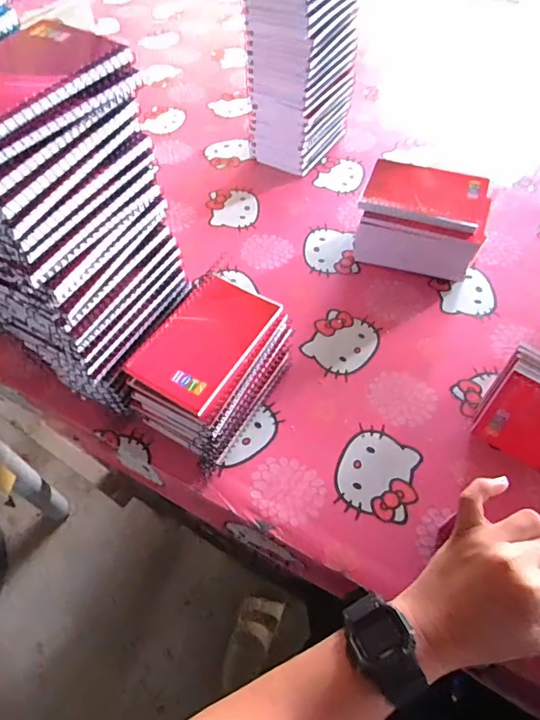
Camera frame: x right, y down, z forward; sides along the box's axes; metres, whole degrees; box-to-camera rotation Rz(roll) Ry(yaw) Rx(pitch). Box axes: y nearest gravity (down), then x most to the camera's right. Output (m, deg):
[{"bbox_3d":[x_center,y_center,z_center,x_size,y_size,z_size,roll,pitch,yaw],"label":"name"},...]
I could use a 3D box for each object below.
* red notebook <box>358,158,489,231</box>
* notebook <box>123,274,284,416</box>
[{"bbox_3d":[0.177,-0.192,0.537,0.129,0.018,0.087,15,58,13],"label":"red notebook"},{"bbox_3d":[-0.058,-0.022,0.420,0.085,0.008,0.130,26,61,19],"label":"notebook"}]

